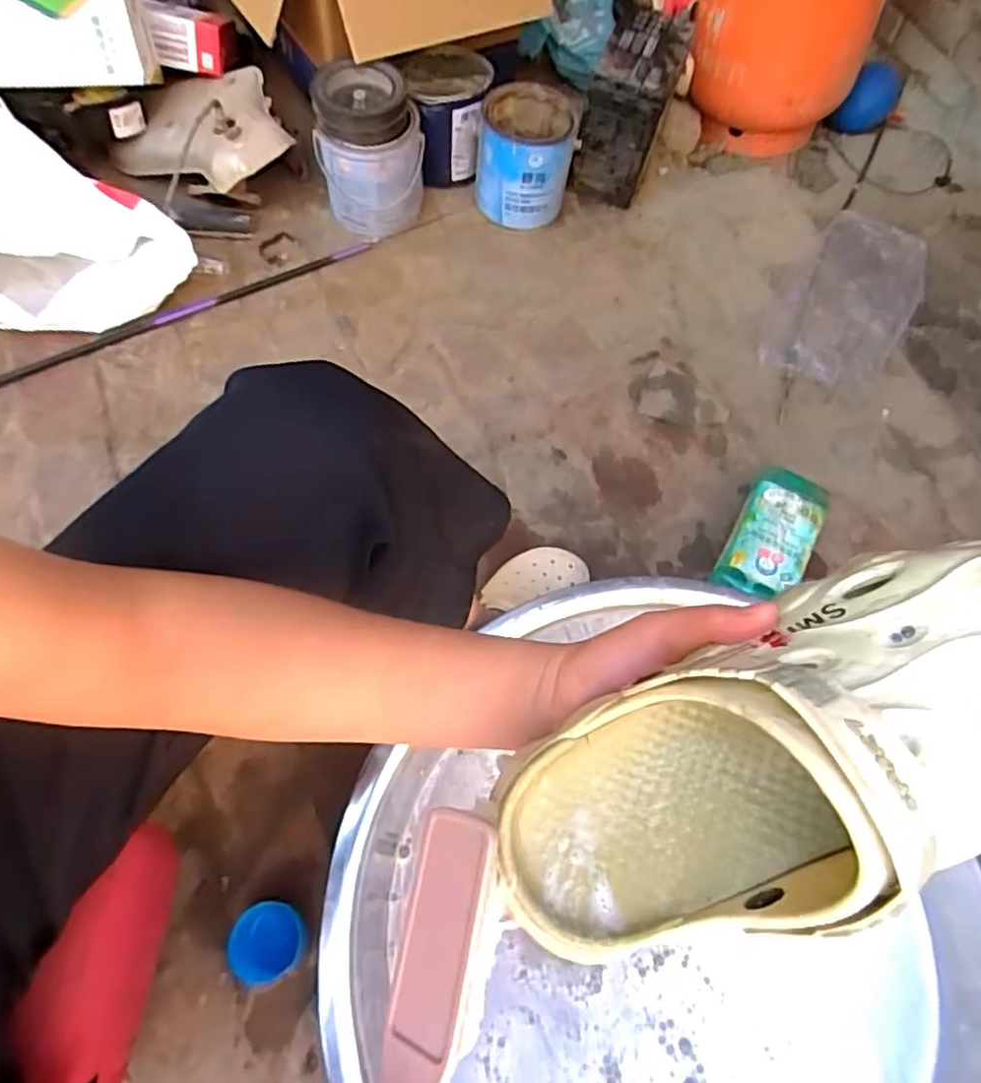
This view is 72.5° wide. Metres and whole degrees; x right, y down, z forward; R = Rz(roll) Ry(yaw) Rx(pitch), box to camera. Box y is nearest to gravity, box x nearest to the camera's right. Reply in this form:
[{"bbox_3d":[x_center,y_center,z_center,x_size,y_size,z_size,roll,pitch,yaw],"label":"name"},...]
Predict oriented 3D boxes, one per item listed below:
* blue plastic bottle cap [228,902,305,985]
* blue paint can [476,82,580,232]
[{"bbox_3d":[-0.212,0.385,0.643,0.067,0.039,0.068,2,63,-3],"label":"blue plastic bottle cap"},{"bbox_3d":[0.056,-0.632,1.126,0.157,0.151,0.155,8,65,1],"label":"blue paint can"}]

